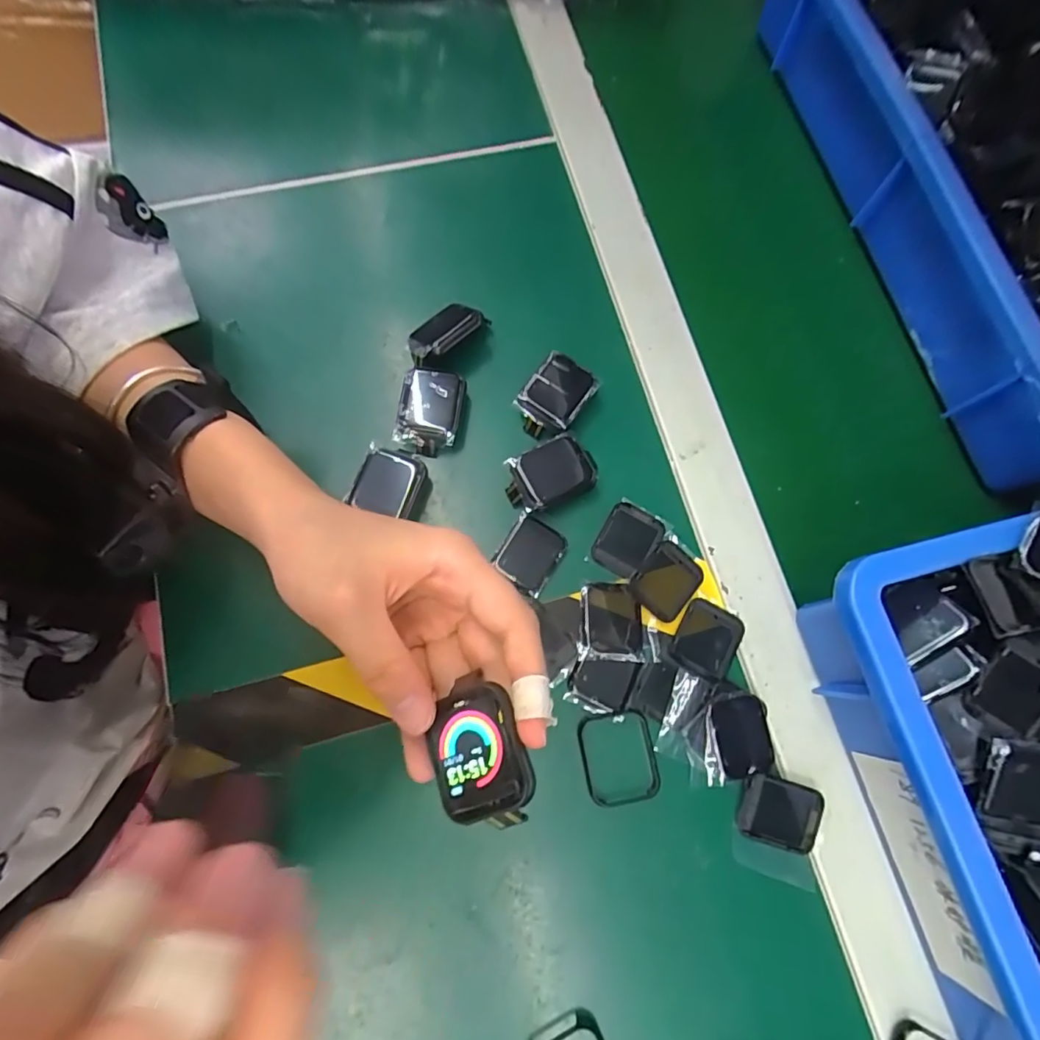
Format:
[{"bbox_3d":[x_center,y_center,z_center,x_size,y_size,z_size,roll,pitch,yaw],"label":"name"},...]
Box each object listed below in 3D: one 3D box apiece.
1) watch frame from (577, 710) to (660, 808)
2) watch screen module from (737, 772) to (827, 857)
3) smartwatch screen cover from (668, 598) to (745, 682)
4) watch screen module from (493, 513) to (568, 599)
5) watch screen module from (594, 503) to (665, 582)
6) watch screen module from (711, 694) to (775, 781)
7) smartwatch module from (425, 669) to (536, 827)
[{"bbox_3d":[0.051,0.123,0.278,0.037,0.005,0.044,-9,75,-4],"label":"watch frame"},{"bbox_3d":[0.133,0.150,0.274,0.041,0.007,0.032,16,75,3],"label":"watch screen module"},{"bbox_3d":[0.103,0.066,0.295,0.031,0.004,0.040,30,76,6],"label":"smartwatch screen cover"},{"bbox_3d":[0.005,0.019,0.304,0.032,0.004,0.038,32,76,7],"label":"watch screen module"},{"bbox_3d":[0.061,0.011,0.307,0.031,0.004,0.040,30,76,6],"label":"watch screen module"},{"bbox_3d":[0.116,0.112,0.280,0.029,0.006,0.038,-9,75,-4],"label":"watch screen module"},{"bbox_3d":[-0.013,0.085,0.194,0.034,0.012,0.045,-17,73,13],"label":"smartwatch module"}]

